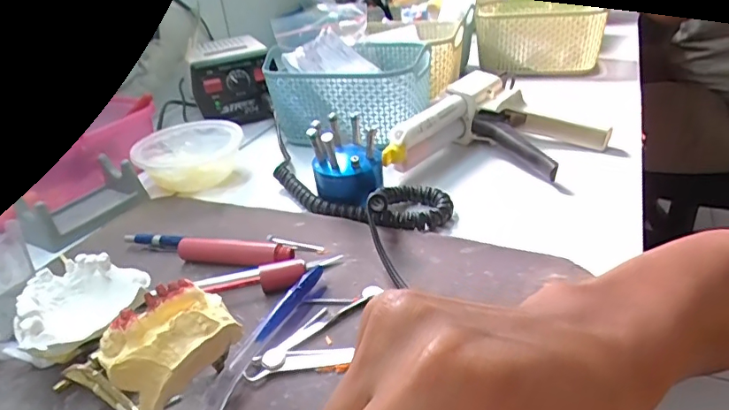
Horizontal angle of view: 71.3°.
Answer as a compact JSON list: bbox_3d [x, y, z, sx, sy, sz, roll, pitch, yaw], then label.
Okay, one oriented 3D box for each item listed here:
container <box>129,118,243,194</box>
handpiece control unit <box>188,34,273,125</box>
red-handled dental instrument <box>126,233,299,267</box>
[{"bbox_3d":[-0.177,-0.050,0.512,0.099,0.041,0.099,-4,31,3],"label":"container"},{"bbox_3d":[-0.167,-0.160,0.643,0.088,0.085,0.115,-16,34,-5],"label":"handpiece control unit"},{"bbox_3d":[-0.119,0.032,0.378,0.144,0.017,0.019,7,33,21],"label":"red-handled dental instrument"}]

